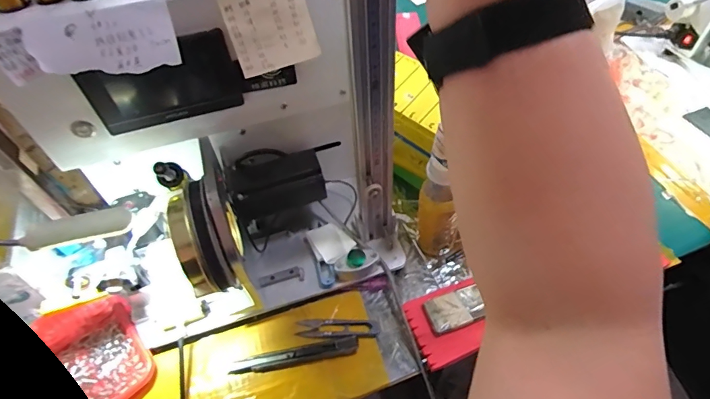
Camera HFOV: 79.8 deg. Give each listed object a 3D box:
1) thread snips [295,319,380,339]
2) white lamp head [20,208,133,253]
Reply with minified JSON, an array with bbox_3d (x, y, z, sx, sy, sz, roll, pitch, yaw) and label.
[{"bbox_3d":[-0.021,0.157,0.517,0.099,0.012,0.025,3,52,7],"label":"thread snips"},{"bbox_3d":[-0.244,0.026,0.374,0.085,0.015,0.023,-15,52,-7],"label":"white lamp head"}]

